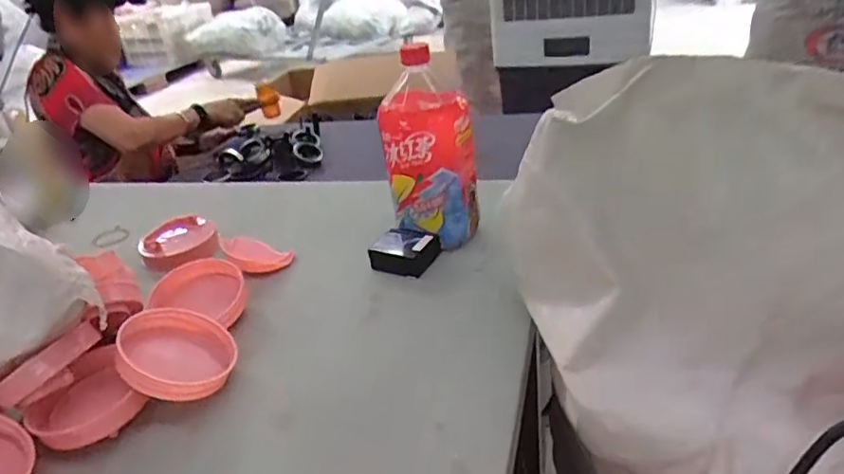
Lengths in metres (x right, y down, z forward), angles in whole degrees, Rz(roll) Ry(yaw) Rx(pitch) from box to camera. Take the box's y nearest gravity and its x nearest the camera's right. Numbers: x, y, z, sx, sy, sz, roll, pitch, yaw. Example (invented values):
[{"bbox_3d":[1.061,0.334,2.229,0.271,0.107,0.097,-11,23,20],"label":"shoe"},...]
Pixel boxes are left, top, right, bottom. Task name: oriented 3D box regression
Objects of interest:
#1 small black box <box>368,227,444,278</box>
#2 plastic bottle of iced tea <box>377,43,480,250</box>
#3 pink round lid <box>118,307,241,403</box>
[{"bbox_3d":[-0.016,0.017,0.640,0.064,0.033,0.055,7,33,24],"label":"small black box"},{"bbox_3d":[0.010,-0.088,0.653,0.098,0.219,0.078,-6,30,3],"label":"plastic bottle of iced tea"},{"bbox_3d":[-0.212,0.100,0.510,0.093,0.023,0.097,27,21,-11],"label":"pink round lid"}]

